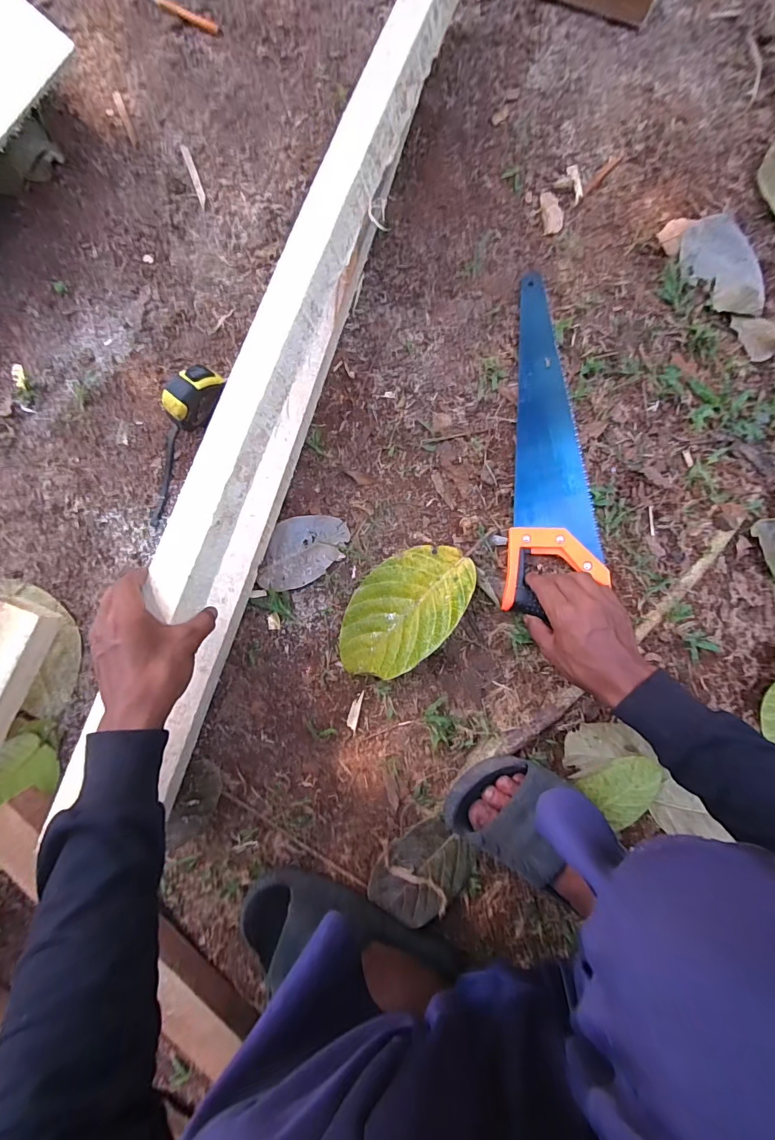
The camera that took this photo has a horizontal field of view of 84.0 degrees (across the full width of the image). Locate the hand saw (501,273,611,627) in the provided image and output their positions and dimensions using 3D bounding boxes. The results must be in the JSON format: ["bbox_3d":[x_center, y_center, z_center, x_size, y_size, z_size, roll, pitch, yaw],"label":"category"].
[{"bbox_3d":[0.197,-0.162,0.530,0.108,0.021,0.419,0,83,2],"label":"hand saw"}]

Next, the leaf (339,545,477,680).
[{"bbox_3d":[0.018,0.046,0.515,0.112,0.045,0.185,43,89,7],"label":"leaf"}]

